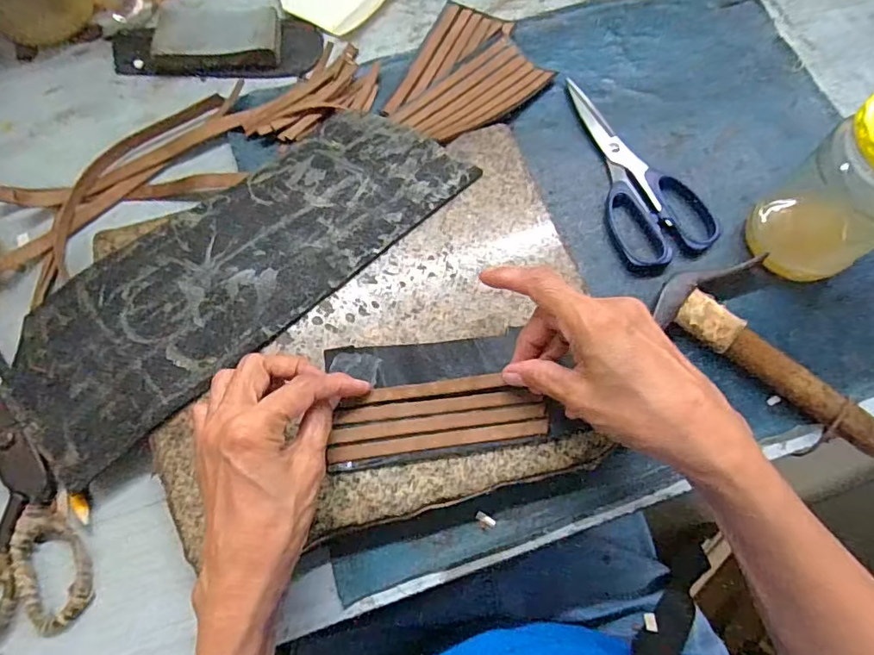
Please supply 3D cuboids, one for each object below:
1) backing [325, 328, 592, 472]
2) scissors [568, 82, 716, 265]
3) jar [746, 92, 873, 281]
[{"bbox_3d":[0.006,0.042,0.340,0.148,0.008,0.077,-7,71,-2],"label":"backing"},{"bbox_3d":[0.166,-0.135,0.435,0.077,0.010,0.178,-13,72,-4],"label":"scissors"},{"bbox_3d":[0.276,-0.089,0.349,0.070,0.131,0.074,0,71,0],"label":"jar"}]

